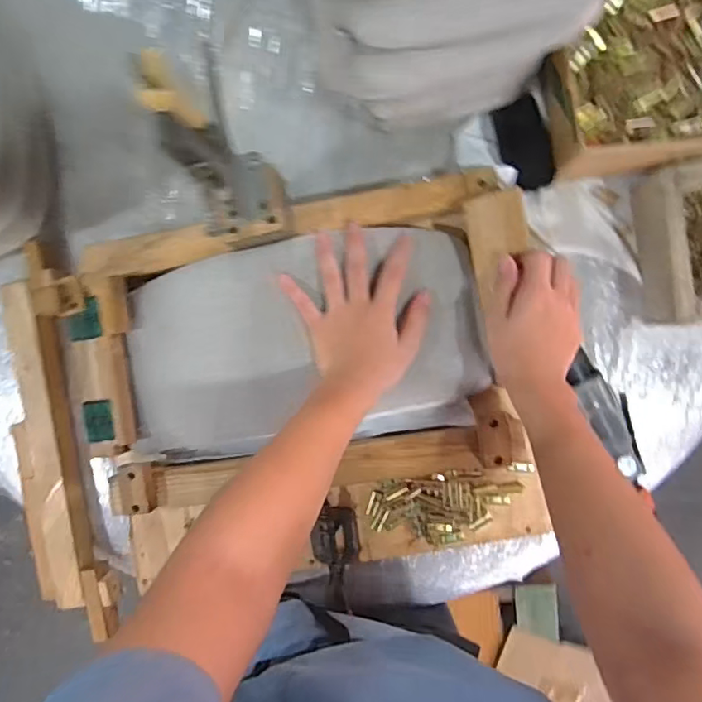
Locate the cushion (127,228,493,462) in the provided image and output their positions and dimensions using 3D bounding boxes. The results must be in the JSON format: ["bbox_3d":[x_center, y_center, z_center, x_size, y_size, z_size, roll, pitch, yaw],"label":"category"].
[{"bbox_3d":[-0.057,-0.009,0.614,0.395,0.061,0.235,-8,90,6],"label":"cushion"}]

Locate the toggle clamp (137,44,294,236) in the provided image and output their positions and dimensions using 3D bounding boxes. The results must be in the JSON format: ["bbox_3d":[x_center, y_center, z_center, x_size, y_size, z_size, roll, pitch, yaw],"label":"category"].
[{"bbox_3d":[-0.110,-0.158,0.481,0.067,0.236,0.087,3,92,6],"label":"toggle clamp"}]

